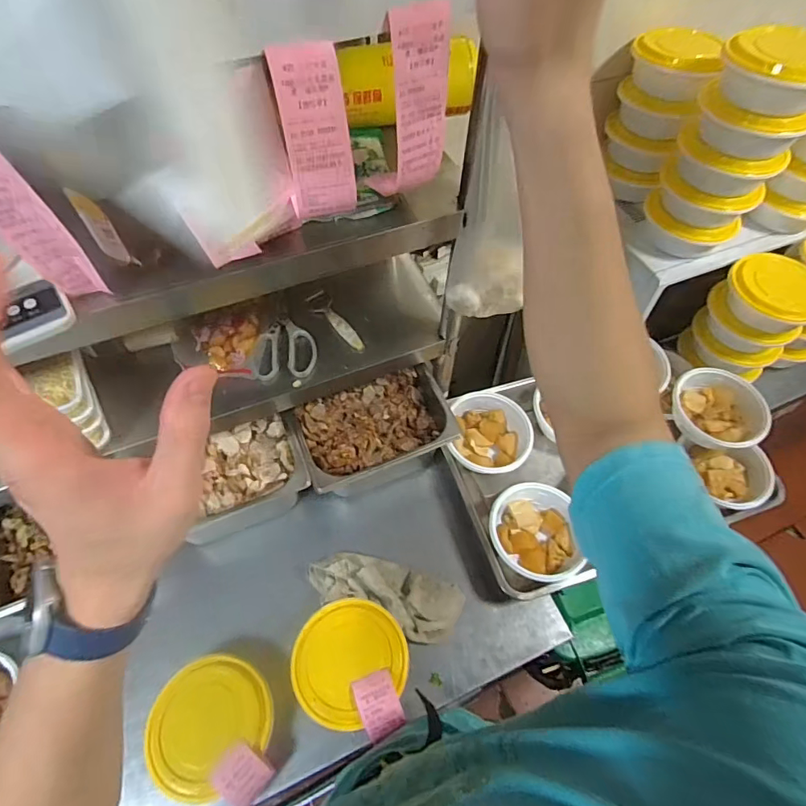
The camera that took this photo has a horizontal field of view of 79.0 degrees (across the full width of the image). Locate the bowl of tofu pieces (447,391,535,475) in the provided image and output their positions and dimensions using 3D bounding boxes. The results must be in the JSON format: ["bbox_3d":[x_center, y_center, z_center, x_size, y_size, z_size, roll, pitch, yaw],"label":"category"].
[{"bbox_3d":[0.171,0.061,0.957,0.158,0.090,0.172,0,58,0],"label":"bowl of tofu pieces"}]

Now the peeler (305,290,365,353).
[{"bbox_3d":[-0.112,-0.136,0.819,0.042,0.022,0.141,-30,63,-17],"label":"peeler"}]

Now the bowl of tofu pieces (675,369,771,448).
[{"bbox_3d":[0.612,0.014,0.957,0.146,0.069,0.176,-34,64,-19],"label":"bowl of tofu pieces"}]

